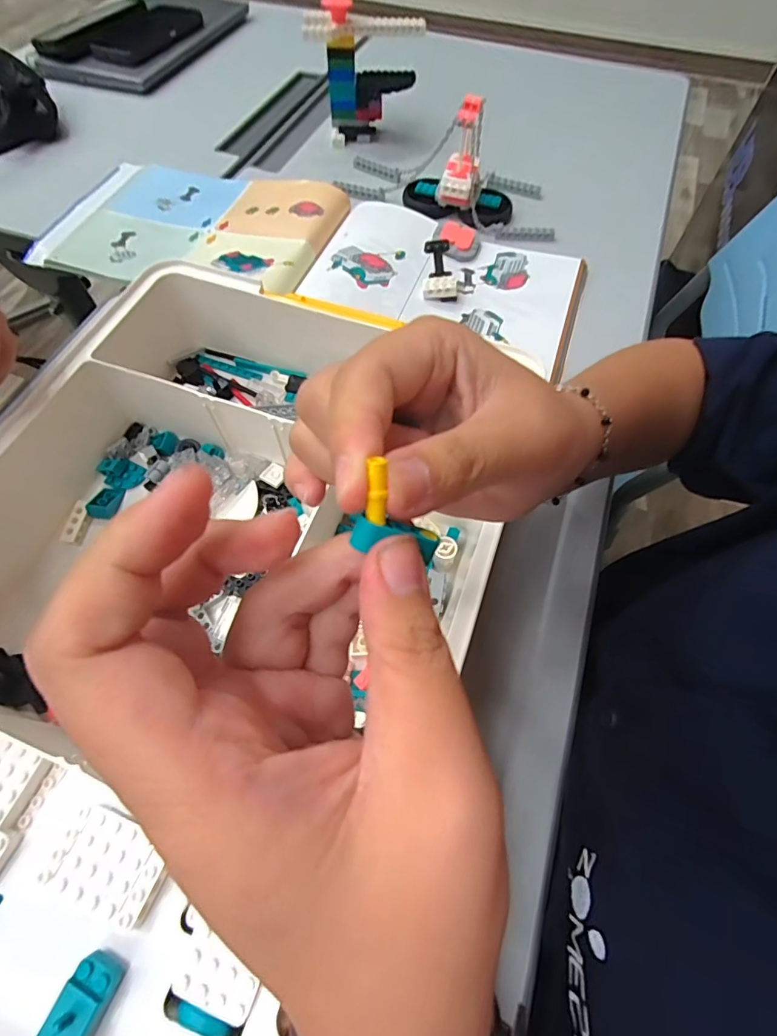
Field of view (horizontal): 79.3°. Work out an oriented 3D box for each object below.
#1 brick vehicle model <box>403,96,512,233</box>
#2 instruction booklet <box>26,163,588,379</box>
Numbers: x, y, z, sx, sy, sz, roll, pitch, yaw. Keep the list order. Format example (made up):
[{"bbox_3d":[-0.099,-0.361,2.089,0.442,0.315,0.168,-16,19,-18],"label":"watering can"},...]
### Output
[{"bbox_3d":[0.078,-0.371,0.488,0.119,0.087,0.074,13,64,5],"label":"brick vehicle model"},{"bbox_3d":[-0.077,-0.278,0.475,0.532,0.027,0.177,15,62,7],"label":"instruction booklet"}]

